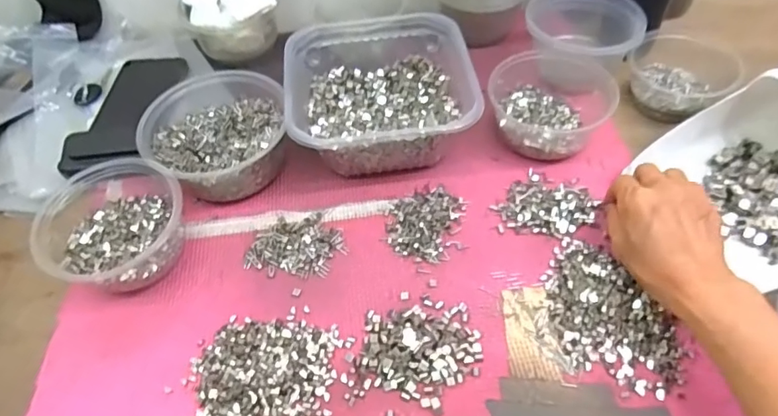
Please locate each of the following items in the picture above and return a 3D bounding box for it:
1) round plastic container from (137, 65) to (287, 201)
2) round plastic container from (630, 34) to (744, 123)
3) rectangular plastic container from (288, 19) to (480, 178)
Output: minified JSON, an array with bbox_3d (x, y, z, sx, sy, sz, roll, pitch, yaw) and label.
[{"bbox_3d":[-0.163,-0.075,0.498,0.130,0.062,0.144,-11,55,-3],"label":"round plastic container"},{"bbox_3d":[0.308,-0.137,0.546,0.107,0.051,0.116,29,62,23],"label":"round plastic container"},{"bbox_3d":[-0.009,-0.113,0.508,0.172,0.074,0.161,-7,54,0],"label":"rectangular plastic container"}]

